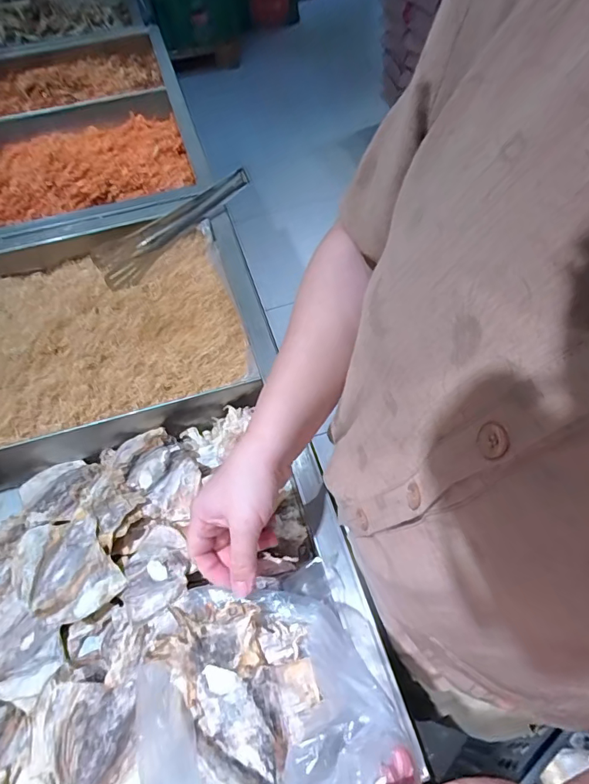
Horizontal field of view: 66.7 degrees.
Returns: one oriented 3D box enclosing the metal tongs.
[{"bbox_3d":[-0.192,-0.267,0.710,0.273,0.034,0.106,-37,61,-5],"label":"metal tongs"}]

